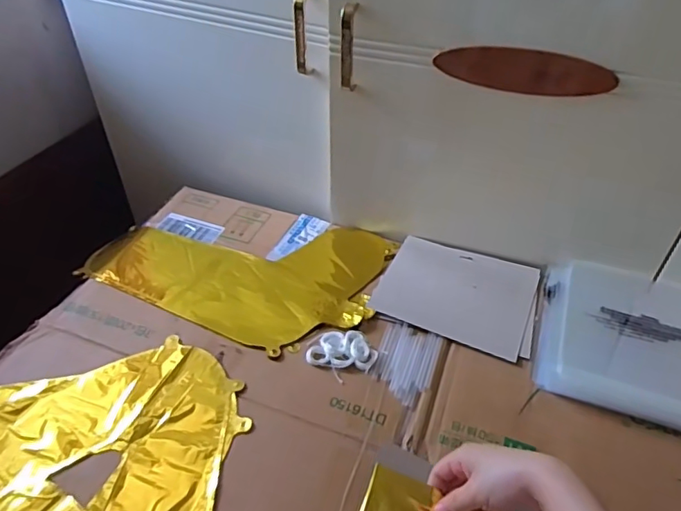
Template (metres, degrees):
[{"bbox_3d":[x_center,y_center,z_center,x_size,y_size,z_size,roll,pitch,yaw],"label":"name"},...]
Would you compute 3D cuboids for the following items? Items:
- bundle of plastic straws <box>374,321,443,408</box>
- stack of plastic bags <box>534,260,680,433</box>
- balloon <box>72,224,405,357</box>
[{"bbox_3d":[0.077,0.125,0.624,0.067,0.005,0.103,14,45,14],"label":"bundle of plastic straws"},{"bbox_3d":[0.364,0.102,0.647,0.228,0.021,0.218,15,45,14],"label":"stack of plastic bags"},{"bbox_3d":[-0.150,0.011,0.738,0.403,0.009,0.231,13,44,12],"label":"balloon"}]

